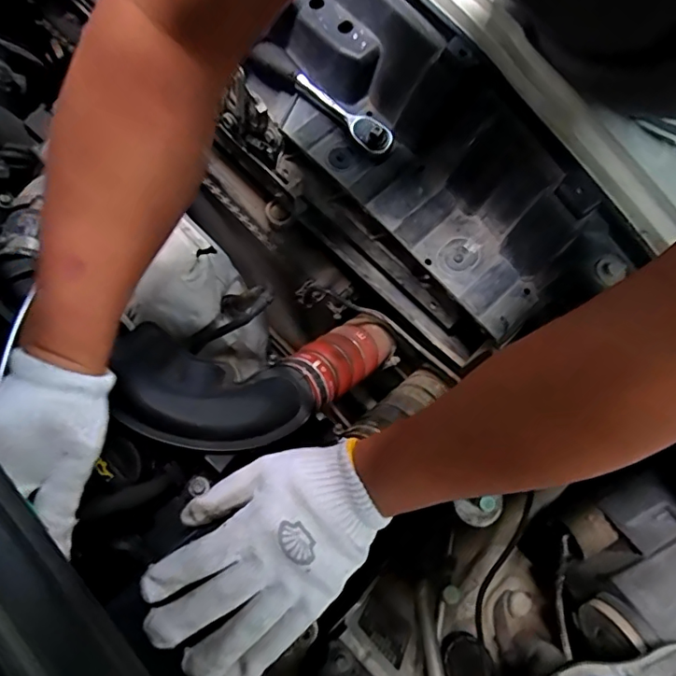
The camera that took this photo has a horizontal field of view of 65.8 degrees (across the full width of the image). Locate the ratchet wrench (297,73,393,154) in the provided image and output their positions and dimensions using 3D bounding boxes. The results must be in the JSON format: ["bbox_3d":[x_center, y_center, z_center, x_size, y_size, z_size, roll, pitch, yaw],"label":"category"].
[{"bbox_3d":[0.006,-0.217,0.498,0.108,0.017,0.027,42,75,11],"label":"ratchet wrench"}]

